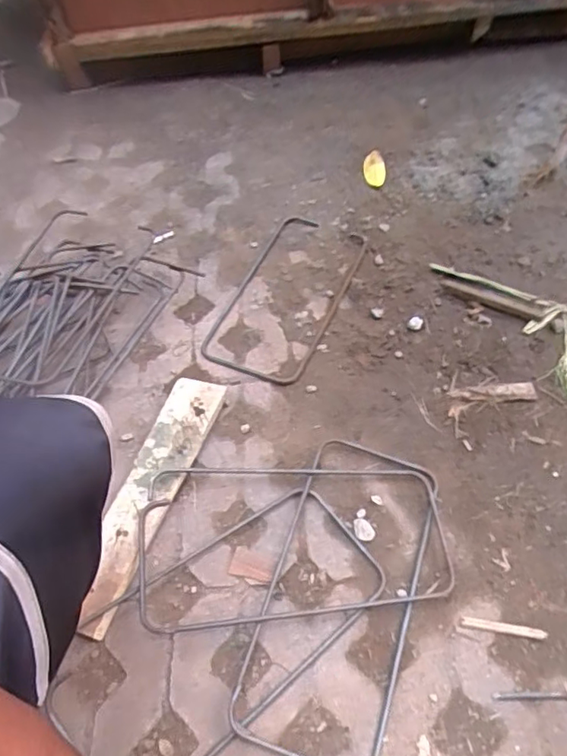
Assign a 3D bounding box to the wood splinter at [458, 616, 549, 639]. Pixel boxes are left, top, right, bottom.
[{"bbox_3d":[0.241,0.273,0.619,0.087,0.005,0.010,8,56,10],"label":"wood splinter"}]

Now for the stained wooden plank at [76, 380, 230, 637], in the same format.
[{"bbox_3d":[-0.172,0.147,0.725,0.069,0.031,0.343,14,57,14],"label":"stained wooden plank"}]

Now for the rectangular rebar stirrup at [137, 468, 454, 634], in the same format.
[{"bbox_3d":[0.009,0.186,0.672,0.361,0.018,0.188,-4,56,-2],"label":"rectangular rebar stirrup"}]

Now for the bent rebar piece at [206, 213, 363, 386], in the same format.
[{"bbox_3d":[0.011,-0.142,0.938,0.172,0.011,0.345,18,58,17],"label":"bent rebar piece"}]

